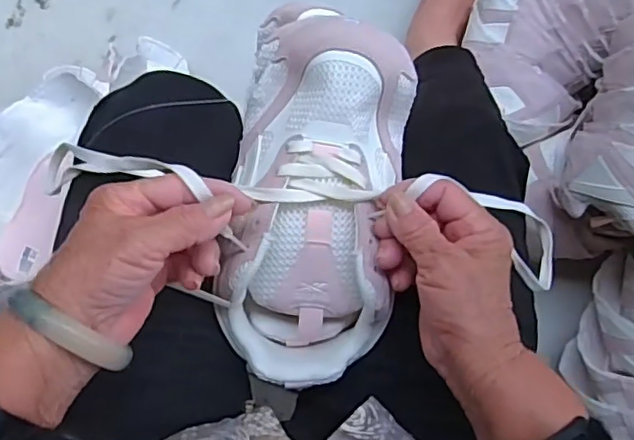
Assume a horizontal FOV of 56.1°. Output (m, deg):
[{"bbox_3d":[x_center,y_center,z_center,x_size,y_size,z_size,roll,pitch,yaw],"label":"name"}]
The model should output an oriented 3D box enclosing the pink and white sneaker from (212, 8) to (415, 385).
[{"bbox_3d":[0.001,-0.022,0.401,0.108,0.083,0.249,6,88,0],"label":"pink and white sneaker"}]

